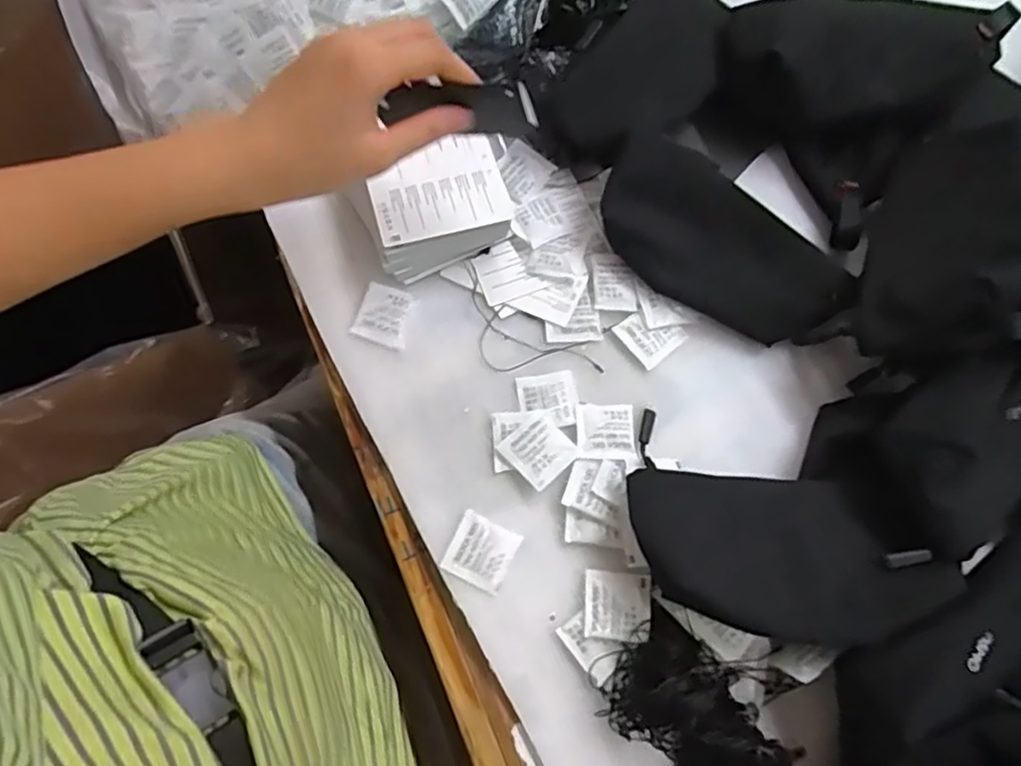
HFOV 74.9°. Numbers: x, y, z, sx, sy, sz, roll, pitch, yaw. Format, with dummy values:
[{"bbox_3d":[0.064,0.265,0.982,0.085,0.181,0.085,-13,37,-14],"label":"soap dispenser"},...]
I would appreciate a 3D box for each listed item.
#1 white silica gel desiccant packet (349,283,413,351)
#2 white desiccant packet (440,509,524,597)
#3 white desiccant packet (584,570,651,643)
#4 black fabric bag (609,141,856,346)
[{"bbox_3d":[-0.089,-0.048,0.470,0.037,0.008,0.041,17,73,5],"label":"white silica gel desiccant packet"},{"bbox_3d":[-0.018,0.106,0.418,0.039,0.007,0.040,24,74,7],"label":"white desiccant packet"},{"bbox_3d":[0.066,0.137,0.410,0.040,0.005,0.041,5,72,1],"label":"white desiccant packet"},{"bbox_3d":[0.149,-0.095,0.474,0.184,0.036,0.084,32,75,-5],"label":"black fabric bag"}]

